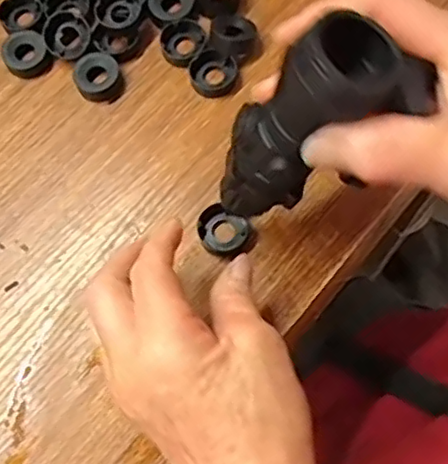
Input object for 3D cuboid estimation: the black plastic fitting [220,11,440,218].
[{"bbox_3d":[0.035,-0.040,0.291,0.053,0.111,0.041,-8,65,-35],"label":"black plastic fitting"}]

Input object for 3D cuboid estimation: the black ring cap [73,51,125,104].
[{"bbox_3d":[-0.081,-0.100,0.419,0.029,0.012,0.029,-1,69,2],"label":"black ring cap"}]

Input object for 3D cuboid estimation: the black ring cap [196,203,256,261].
[{"bbox_3d":[0.001,0.000,0.381,0.033,0.010,0.028,24,72,11],"label":"black ring cap"}]

